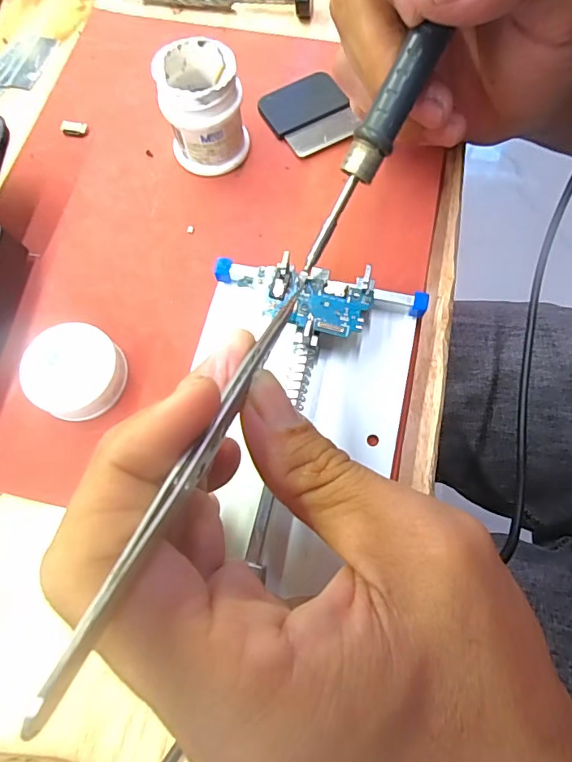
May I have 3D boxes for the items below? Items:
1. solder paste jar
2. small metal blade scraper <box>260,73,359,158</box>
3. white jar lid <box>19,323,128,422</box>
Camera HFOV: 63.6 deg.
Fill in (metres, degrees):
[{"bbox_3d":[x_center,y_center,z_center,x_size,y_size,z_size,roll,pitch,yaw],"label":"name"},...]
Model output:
[{"bbox_3d":[-0.035,-0.115,0.197,0.032,0.041,0.032,-1,71,2],"label":"solder paste jar"},{"bbox_3d":[0.011,-0.127,0.219,0.039,0.004,0.041,-28,72,-7],"label":"small metal blade scraper"},{"bbox_3d":[-0.078,-0.003,0.173,0.034,0.015,0.034,-1,72,2],"label":"white jar lid"}]

